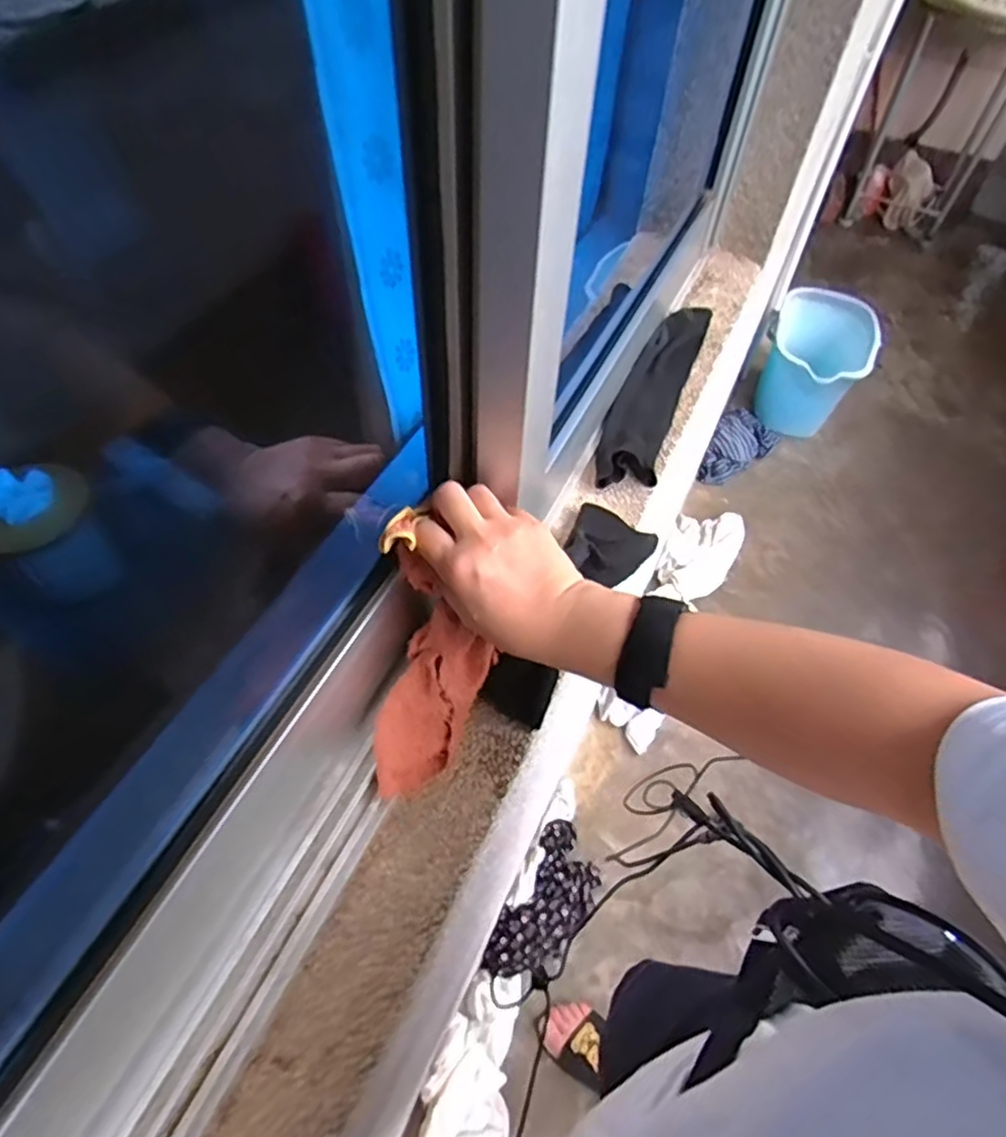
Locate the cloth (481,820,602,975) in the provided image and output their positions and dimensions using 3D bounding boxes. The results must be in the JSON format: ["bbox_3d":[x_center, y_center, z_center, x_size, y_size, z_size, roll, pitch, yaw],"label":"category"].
[{"bbox_3d":[0.085,0.616,1.213,0.132,0.086,0.285,26,57,15],"label":"cloth"}]

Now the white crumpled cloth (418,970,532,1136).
[{"bbox_3d":[-0.052,0.820,1.040,0.136,0.038,0.332,14,54,7],"label":"white crumpled cloth"}]

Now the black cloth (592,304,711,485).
[{"bbox_3d":[0.157,-0.190,0.688,0.063,0.027,0.290,18,55,10],"label":"black cloth"}]

